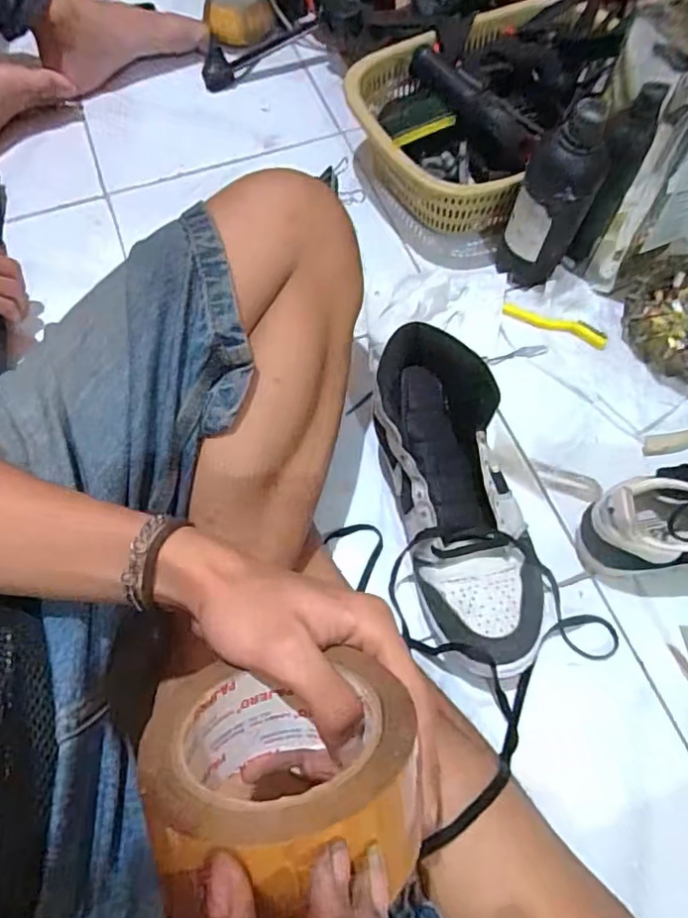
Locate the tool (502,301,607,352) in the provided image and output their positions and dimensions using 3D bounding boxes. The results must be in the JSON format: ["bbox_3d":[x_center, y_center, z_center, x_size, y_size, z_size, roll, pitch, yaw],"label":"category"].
[{"bbox_3d":[0.215,-0.139,0.599,0.106,0.006,0.023,24,70,11],"label":"tool"}]

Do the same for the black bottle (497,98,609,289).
[{"bbox_3d":[0.194,-0.237,0.554,0.066,0.170,0.052,21,67,10],"label":"black bottle"}]

